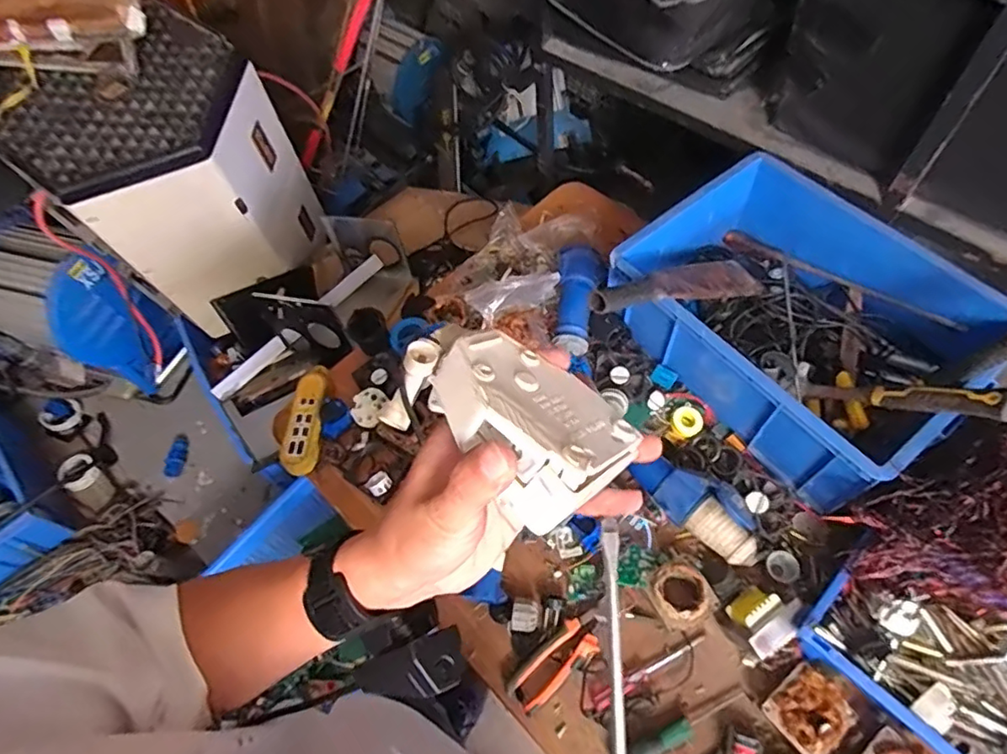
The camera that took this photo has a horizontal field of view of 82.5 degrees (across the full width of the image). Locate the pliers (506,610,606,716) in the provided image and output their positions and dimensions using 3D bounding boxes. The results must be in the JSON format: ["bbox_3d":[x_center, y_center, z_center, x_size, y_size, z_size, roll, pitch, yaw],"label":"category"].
[{"bbox_3d":[0.077,0.382,0.777,0.155,0.019,0.052,-37,64,-16],"label":"pliers"}]

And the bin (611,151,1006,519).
[{"bbox_3d":[0.458,-0.096,0.899,0.385,0.167,0.472,-37,64,-16],"label":"bin"}]

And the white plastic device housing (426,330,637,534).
[{"bbox_3d":[0.007,0.019,0.265,0.097,0.042,0.061,42,34,24],"label":"white plastic device housing"}]

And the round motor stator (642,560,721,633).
[{"bbox_3d":[0.240,0.300,0.787,0.079,0.056,0.082,-27,62,-11],"label":"round motor stator"}]

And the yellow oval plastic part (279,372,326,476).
[{"bbox_3d":[-0.331,0.077,0.964,0.057,0.029,0.175,2,60,5],"label":"yellow oval plastic part"}]

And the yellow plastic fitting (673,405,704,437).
[{"bbox_3d":[0.289,0.070,0.900,0.044,0.013,0.046,6,61,7],"label":"yellow plastic fitting"}]

